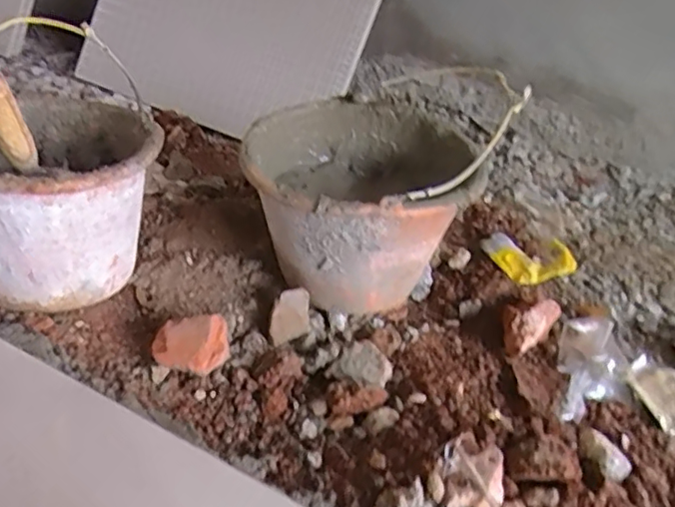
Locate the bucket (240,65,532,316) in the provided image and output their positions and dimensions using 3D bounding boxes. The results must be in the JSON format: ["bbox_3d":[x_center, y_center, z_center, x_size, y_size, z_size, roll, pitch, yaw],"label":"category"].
[{"bbox_3d":[0.020,-0.043,0.769,0.277,0.220,0.246,4,33,-8],"label":"bucket"}]

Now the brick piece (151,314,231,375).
[{"bbox_3d":[-0.167,0.097,0.681,0.084,0.037,0.077,2,35,-9],"label":"brick piece"}]

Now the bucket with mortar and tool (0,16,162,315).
[{"bbox_3d":[-0.341,-0.099,0.704,0.235,0.250,0.284,-10,37,-27],"label":"bucket with mortar and tool"}]

